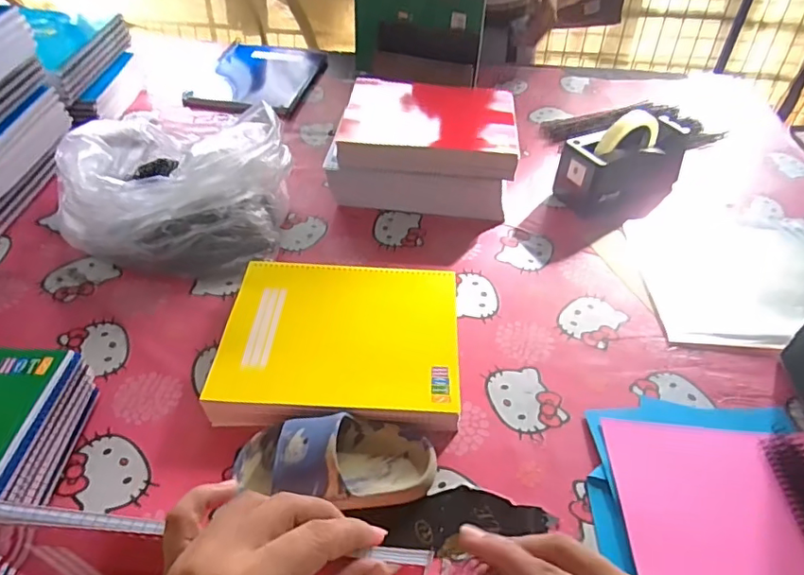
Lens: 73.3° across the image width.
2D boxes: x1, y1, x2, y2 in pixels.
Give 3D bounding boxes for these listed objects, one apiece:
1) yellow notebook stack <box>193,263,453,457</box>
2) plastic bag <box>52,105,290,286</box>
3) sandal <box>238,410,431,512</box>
[{"bbox_3d":[-0.067,0.060,0.591,0.253,0.047,0.208,3,45,2],"label":"yellow notebook stack"},{"bbox_3d":[-0.286,-0.133,0.712,0.245,0.139,0.212,4,45,2],"label":"plastic bag"},{"bbox_3d":[-0.059,0.152,0.488,0.171,0.062,0.088,10,45,8],"label":"sandal"}]

